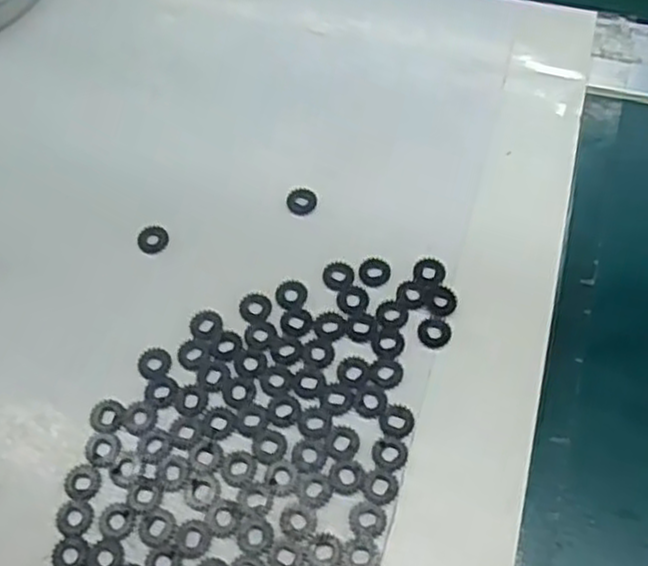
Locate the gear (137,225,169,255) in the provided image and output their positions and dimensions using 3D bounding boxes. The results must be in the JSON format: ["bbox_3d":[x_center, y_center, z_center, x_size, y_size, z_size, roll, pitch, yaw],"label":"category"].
[{"bbox_3d":[-0.060,-0.015,0.264,0.011,0.004,0.010,-1,62,2],"label":"gear"}]

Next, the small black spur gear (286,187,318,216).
[{"bbox_3d":[-0.008,-0.030,0.268,0.011,0.004,0.011,-1,62,2],"label":"small black spur gear"}]

